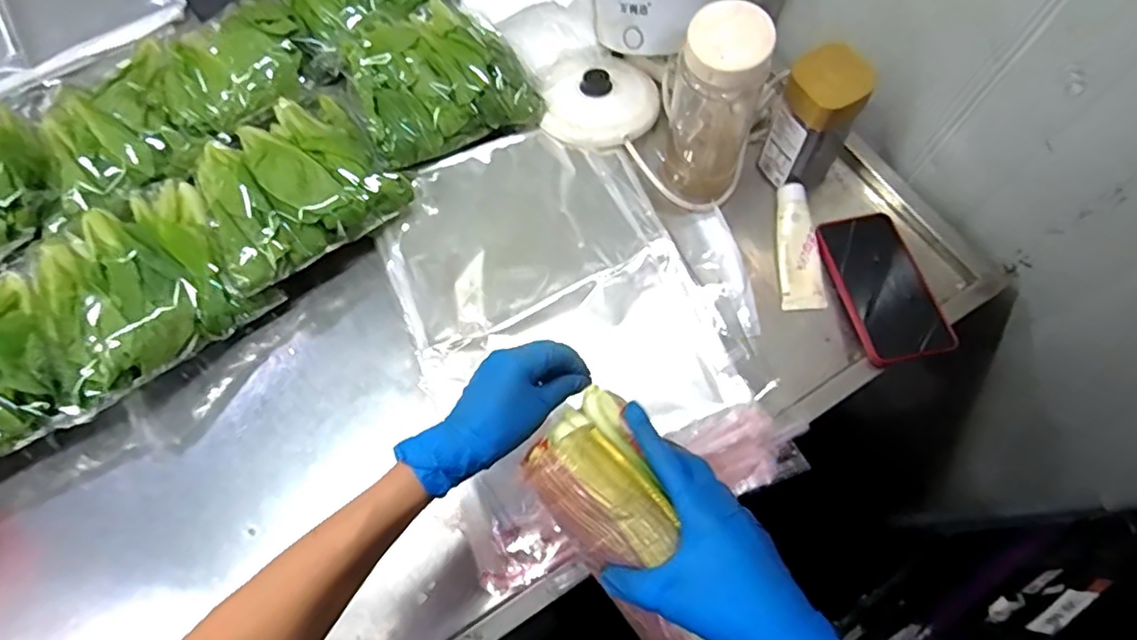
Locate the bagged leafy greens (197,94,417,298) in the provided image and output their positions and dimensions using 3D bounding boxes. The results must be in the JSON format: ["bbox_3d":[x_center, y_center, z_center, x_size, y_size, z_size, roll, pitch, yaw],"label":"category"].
[{"bbox_3d":[-0.293,-0.144,0.633,0.194,0.047,0.194,-38,72,-13],"label":"bagged leafy greens"}]

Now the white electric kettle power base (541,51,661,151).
[{"bbox_3d":[0.038,-0.248,0.691,0.129,0.028,0.121,0,68,1],"label":"white electric kettle power base"}]

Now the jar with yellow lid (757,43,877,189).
[{"bbox_3d":[0.239,-0.194,0.608,0.061,0.152,0.064,-28,70,-10],"label":"jar with yellow lid"}]

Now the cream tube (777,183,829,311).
[{"bbox_3d":[0.237,-0.076,0.633,0.042,0.024,0.132,-1,68,1],"label":"cream tube"}]

